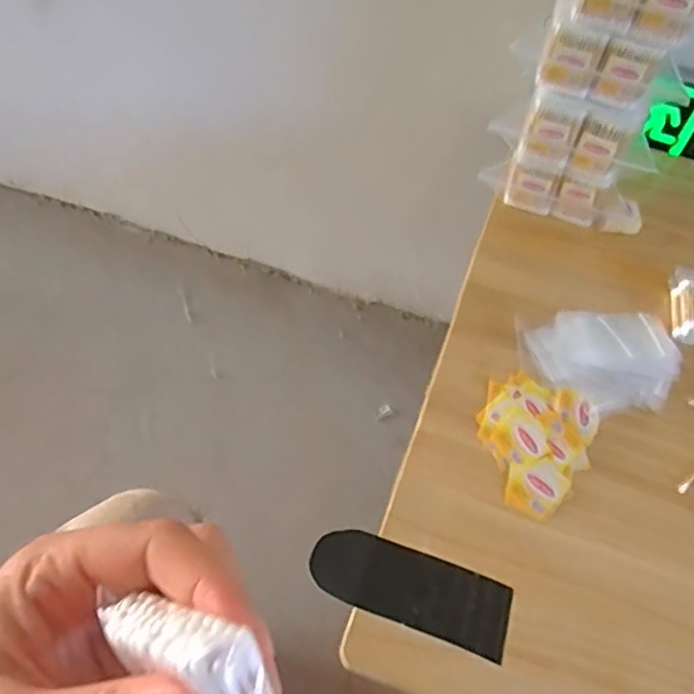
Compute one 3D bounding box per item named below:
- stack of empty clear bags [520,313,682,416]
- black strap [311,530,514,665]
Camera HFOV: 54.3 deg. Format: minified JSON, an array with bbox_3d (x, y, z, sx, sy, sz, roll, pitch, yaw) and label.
[{"bbox_3d":[0.272,0.009,0.713,0.164,0.023,0.121,-1,56,-5],"label":"stack of empty clear bags"},{"bbox_3d":[0.053,0.201,0.565,0.164,0.007,0.062,18,56,8],"label":"black strap"}]

